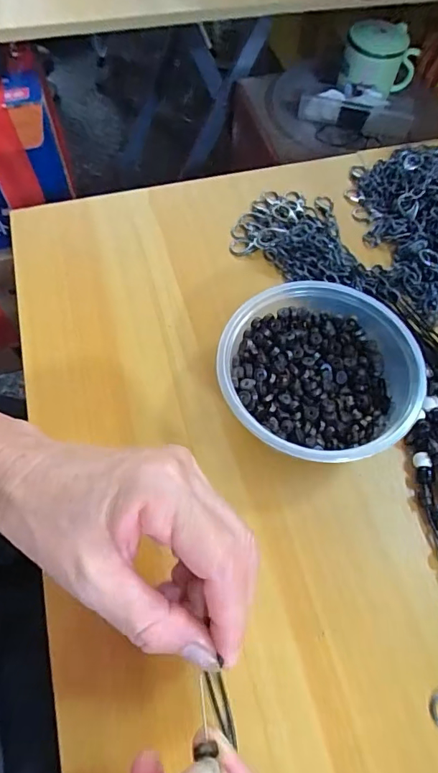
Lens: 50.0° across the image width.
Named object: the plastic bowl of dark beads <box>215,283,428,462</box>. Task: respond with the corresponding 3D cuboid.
[{"bbox_3d":[0.058,-0.004,0.278,0.110,0.046,0.107,1,62,-1],"label":"plastic bowl of dark beads"}]

